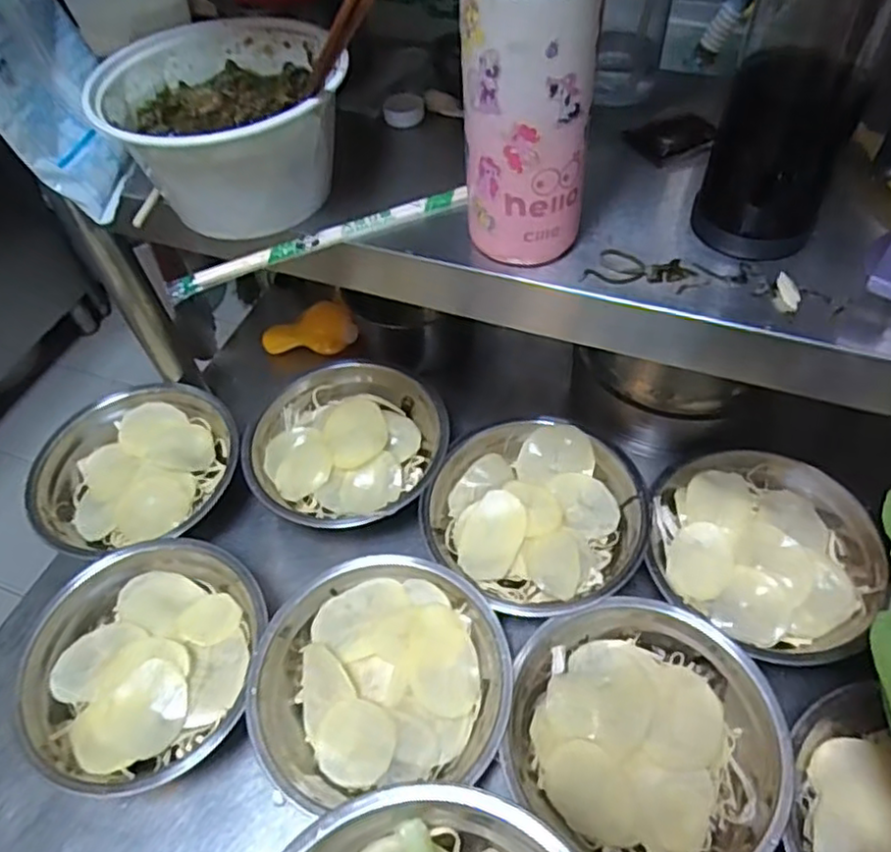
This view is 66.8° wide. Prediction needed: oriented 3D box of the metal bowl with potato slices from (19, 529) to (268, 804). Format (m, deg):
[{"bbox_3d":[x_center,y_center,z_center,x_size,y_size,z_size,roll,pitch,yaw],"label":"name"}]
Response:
[{"bbox_3d":[-0.238,0.185,0.543,0.179,0.061,0.191,-3,53,3],"label":"metal bowl with potato slices"}]

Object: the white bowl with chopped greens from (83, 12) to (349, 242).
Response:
[{"bbox_3d":[-0.140,-0.193,0.450,0.146,0.079,0.167,-29,56,-15],"label":"white bowl with chopped greens"}]

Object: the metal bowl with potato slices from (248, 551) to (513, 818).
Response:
[{"bbox_3d":[-0.050,0.191,0.532,0.186,0.048,0.174,-3,53,3],"label":"metal bowl with potato slices"}]

